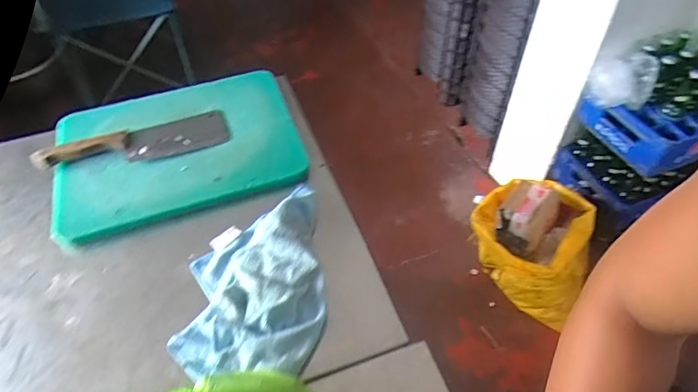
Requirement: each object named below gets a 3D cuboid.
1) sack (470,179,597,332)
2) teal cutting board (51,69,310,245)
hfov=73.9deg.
[{"bbox_3d":[0.524,0.165,1.388,0.314,0.361,0.287,8,51,9],"label":"sack"},{"bbox_3d":[-0.288,-0.085,0.793,0.396,0.039,0.291,-16,51,-11],"label":"teal cutting board"}]

